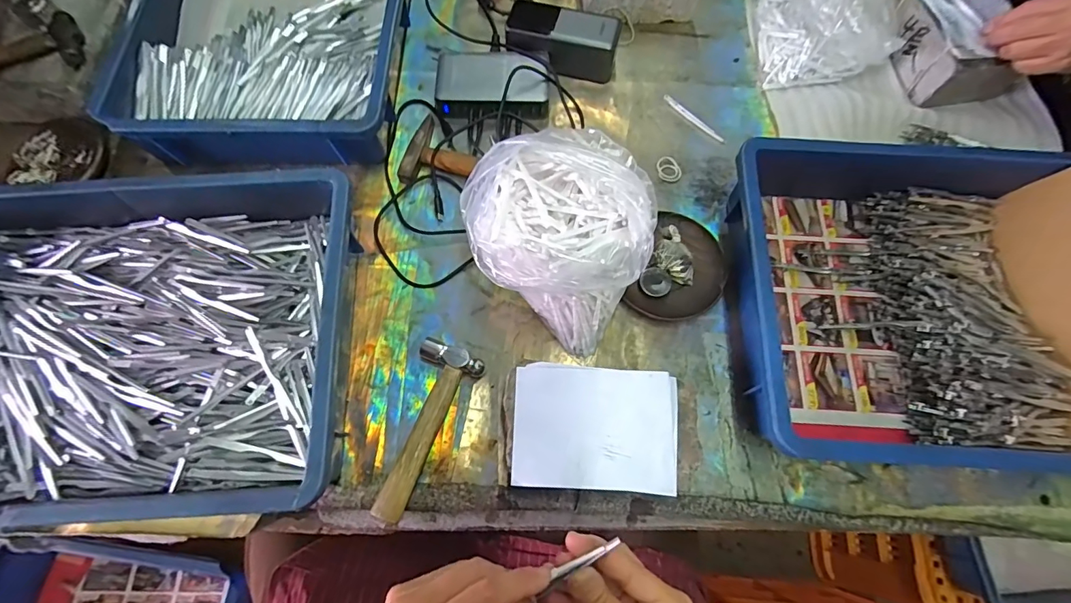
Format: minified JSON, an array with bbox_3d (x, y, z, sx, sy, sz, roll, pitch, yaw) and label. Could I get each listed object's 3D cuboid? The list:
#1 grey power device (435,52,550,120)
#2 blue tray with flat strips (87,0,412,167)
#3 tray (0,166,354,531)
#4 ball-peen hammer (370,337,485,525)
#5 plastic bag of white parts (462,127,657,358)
[{"bbox_3d":[-0.049,-0.249,0.526,0.127,0.028,0.079,-1,70,-1],"label":"grey power device"},{"bbox_3d":[-0.299,-0.351,0.538,0.300,0.071,0.417,1,70,0],"label":"blue tray with flat strips"},{"bbox_3d":[-0.380,0.035,0.402,0.431,0.071,0.293,-3,70,-2],"label":"tray"},{"bbox_3d":[-0.102,0.112,0.404,0.058,0.021,0.154,20,71,7],"label":"ball-peen hammer"},{"bbox_3d":[0.016,-0.056,0.396,0.158,0.139,0.124,32,73,10],"label":"plastic bag of white parts"}]

